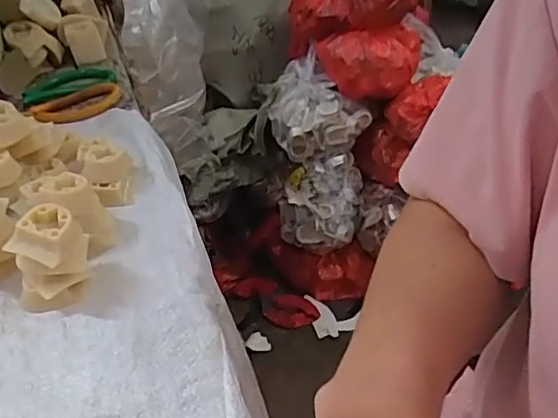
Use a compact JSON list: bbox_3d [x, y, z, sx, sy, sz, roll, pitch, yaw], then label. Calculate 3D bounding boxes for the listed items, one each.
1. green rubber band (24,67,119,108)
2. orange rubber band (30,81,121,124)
[{"bbox_3d":[-0.233,-0.140,0.644,0.099,0.012,0.068,-17,41,-15],"label":"green rubber band"},{"bbox_3d":[-0.210,-0.112,0.608,0.091,0.008,0.056,-29,45,-27],"label":"orange rubber band"}]

